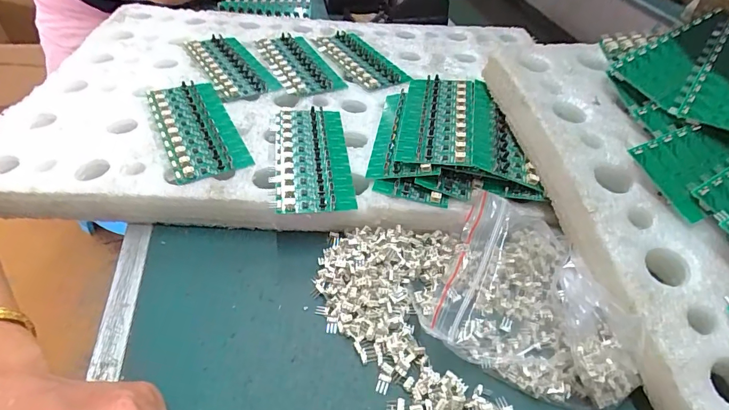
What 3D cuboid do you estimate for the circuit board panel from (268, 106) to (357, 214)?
[{"bbox_3d":[-0.049,-0.047,0.366,0.066,0.007,0.137,-3,44,-9],"label":"circuit board panel"}]

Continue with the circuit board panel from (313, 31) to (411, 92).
[{"bbox_3d":[-0.007,-0.179,0.501,0.066,0.008,0.139,-18,48,-22],"label":"circuit board panel"}]

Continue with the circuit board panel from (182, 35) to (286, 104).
[{"bbox_3d":[-0.151,-0.158,0.465,0.061,0.009,0.141,-22,50,-26],"label":"circuit board panel"}]

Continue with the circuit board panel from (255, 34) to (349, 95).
[{"bbox_3d":[-0.077,-0.168,0.484,0.065,0.007,0.137,-16,48,-21],"label":"circuit board panel"}]

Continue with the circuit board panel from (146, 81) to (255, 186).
[{"bbox_3d":[-0.152,-0.073,0.378,0.061,0.012,0.137,-19,49,-23],"label":"circuit board panel"}]

